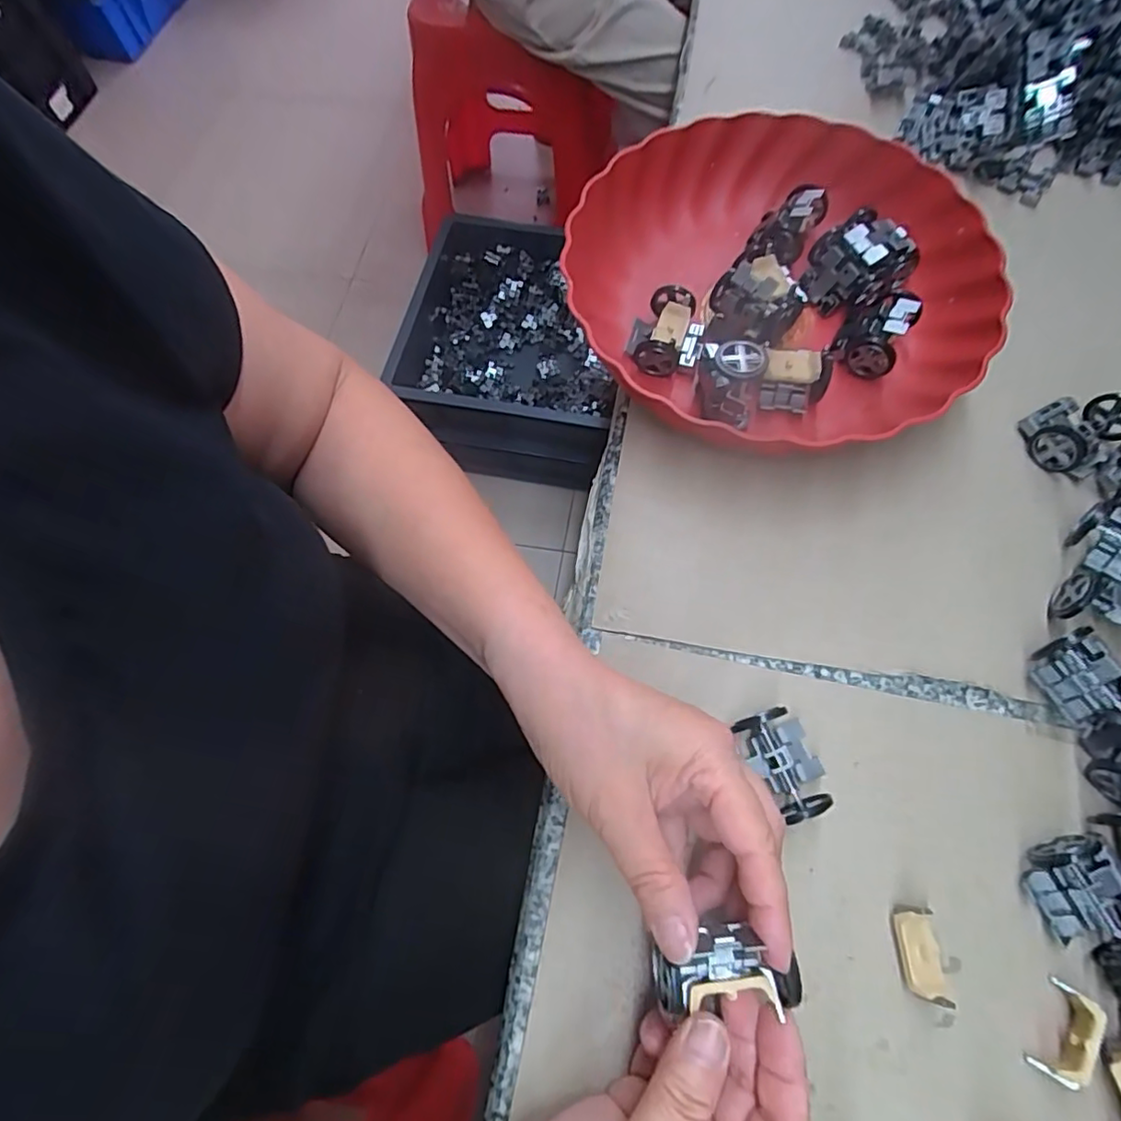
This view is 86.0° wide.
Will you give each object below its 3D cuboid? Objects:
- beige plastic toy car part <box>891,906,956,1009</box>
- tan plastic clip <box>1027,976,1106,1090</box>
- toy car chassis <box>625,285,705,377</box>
[{"bbox_3d":[0.154,0.168,0.257,0.018,0.015,0.034,3,69,2],"label":"beige plastic toy car part"},{"bbox_3d":[0.208,0.193,0.244,0.015,0.016,0.036,27,71,11],"label":"tan plastic clip"},{"bbox_3d":[0.065,-0.140,0.370,0.043,0.028,0.046,15,69,7],"label":"toy car chassis"}]

